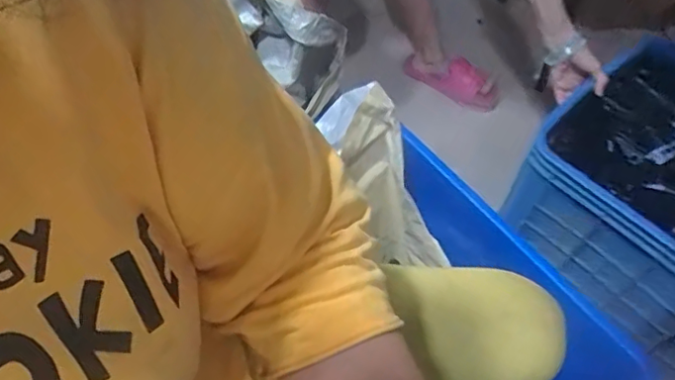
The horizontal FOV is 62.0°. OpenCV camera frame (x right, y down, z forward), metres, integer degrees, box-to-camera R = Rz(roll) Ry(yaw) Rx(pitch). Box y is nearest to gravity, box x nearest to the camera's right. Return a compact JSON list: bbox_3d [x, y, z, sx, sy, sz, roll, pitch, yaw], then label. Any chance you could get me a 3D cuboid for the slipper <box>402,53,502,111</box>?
[{"bbox_3d":[0.259,-0.243,1.261,0.244,0.094,0.058,27,58,33],"label":"slipper"}]

